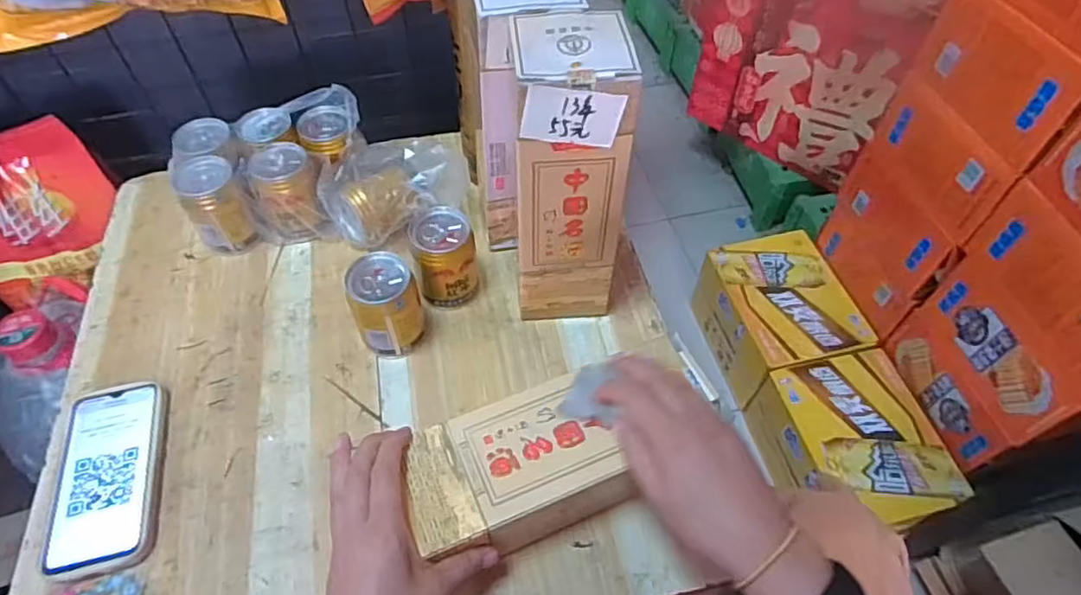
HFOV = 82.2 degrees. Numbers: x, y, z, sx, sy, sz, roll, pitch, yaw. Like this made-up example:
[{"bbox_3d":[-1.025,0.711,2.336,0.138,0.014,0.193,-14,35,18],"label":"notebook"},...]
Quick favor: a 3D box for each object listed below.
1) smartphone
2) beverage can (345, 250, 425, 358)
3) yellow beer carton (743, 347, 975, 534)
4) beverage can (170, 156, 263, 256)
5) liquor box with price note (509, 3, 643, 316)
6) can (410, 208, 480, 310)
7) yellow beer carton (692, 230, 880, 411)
[{"bbox_3d":[-0.372,0.151,0.535,0.080,0.012,0.168,-13,55,-9],"label":"smartphone"},{"bbox_3d":[-0.144,0.011,0.588,0.061,0.092,0.057,0,54,0],"label":"beverage can"},{"bbox_3d":[0.509,0.251,1.020,0.204,0.160,0.268,-11,55,-8],"label":"yellow beer carton"},{"bbox_3d":[-0.348,-0.098,0.673,0.057,0.091,0.070,-25,58,-17],"label":"beverage can"},{"bbox_3d":[0.023,-0.101,0.550,0.086,0.262,0.094,-4,54,-3],"label":"liquor box with price note"},{"bbox_3d":[-0.095,-0.037,0.629,0.060,0.085,0.063,0,54,0],"label":"can"},{"bbox_3d":[0.445,0.037,1.171,0.213,0.157,0.263,-11,55,-8],"label":"yellow beer carton"}]

